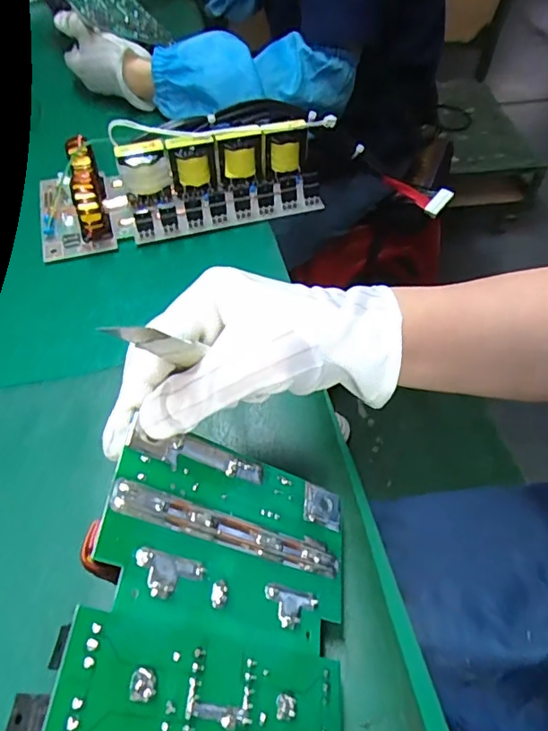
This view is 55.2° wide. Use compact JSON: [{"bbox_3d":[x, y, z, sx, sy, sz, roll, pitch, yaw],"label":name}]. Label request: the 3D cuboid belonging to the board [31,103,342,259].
[{"bbox_3d":[-0.082,-0.181,0.498,0.282,0.068,0.109,-12,53,-10],"label":"board"}]

